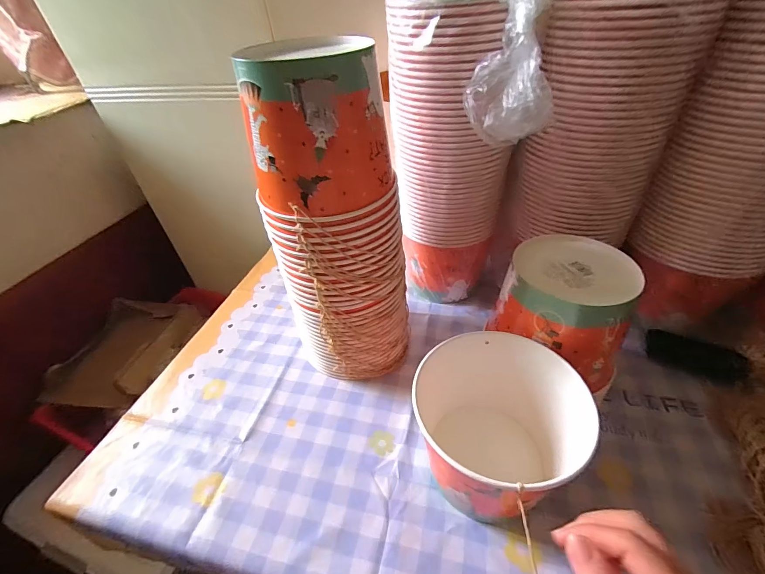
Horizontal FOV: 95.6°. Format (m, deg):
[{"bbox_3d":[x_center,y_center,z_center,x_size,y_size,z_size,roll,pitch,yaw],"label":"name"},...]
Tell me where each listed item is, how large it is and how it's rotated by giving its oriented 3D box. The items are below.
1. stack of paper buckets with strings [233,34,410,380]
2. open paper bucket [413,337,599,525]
[{"bbox_3d":[-0.055,-0.050,0.428,0.130,0.400,0.142,26,49,32],"label":"stack of paper buckets with strings"},{"bbox_3d":[0.122,0.148,0.376,0.144,0.133,0.150,-4,40,3],"label":"open paper bucket"}]

